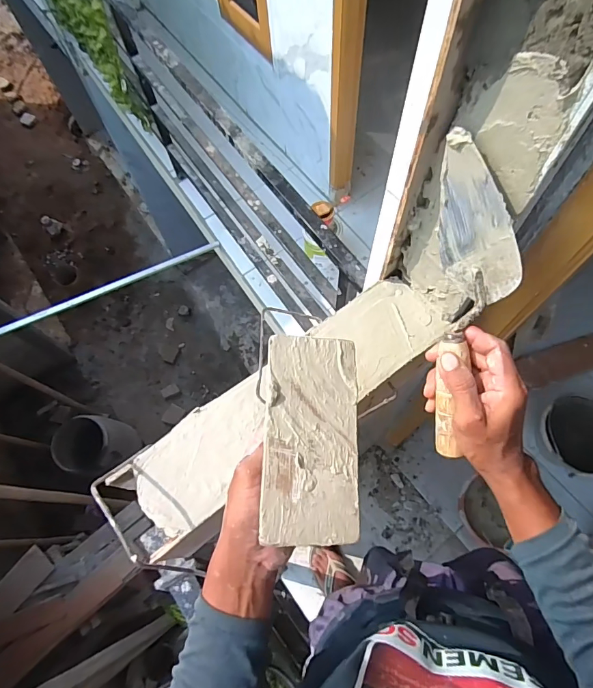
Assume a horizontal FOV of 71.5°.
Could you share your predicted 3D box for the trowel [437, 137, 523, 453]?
[{"bbox_3d":[0.168,-0.036,0.405,0.057,0.077,0.301,-2,107,1],"label":"trowel"}]

